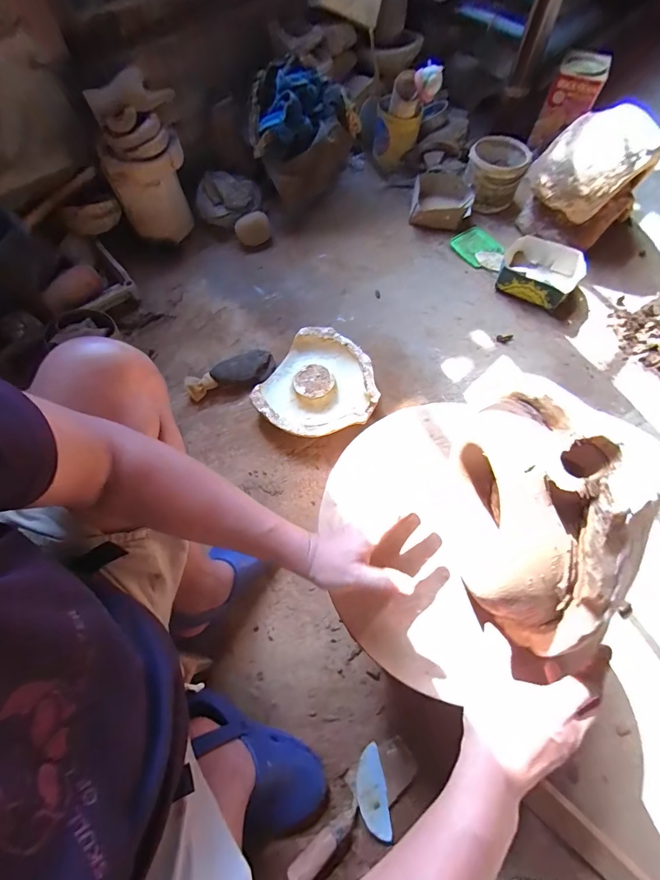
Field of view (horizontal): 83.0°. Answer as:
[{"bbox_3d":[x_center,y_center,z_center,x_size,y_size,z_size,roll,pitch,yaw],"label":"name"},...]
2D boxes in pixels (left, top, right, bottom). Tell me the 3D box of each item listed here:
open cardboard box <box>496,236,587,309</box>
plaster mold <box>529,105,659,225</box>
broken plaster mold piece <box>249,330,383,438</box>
[{"bbox_3d":[0.617,-0.493,1.105,0.220,0.069,0.204,31,69,14],"label":"open cardboard box"},{"bbox_3d":[0.736,-0.785,1.063,0.274,0.184,0.209,32,69,13],"label":"plaster mold"},{"bbox_3d":[-0.021,-0.125,0.923,0.269,0.070,0.297,30,69,14],"label":"broken plaster mold piece"}]

